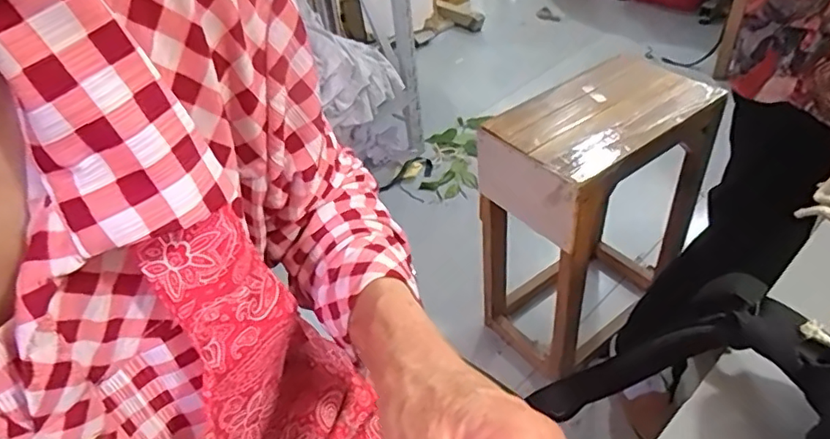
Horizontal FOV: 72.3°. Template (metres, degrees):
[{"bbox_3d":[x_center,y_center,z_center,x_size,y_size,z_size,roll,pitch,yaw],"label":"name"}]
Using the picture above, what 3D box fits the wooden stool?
[{"bbox_3d":[0.355,0.007,1.167,0.392,0.538,0.241,-28,45,-23],"label":"wooden stool"}]

